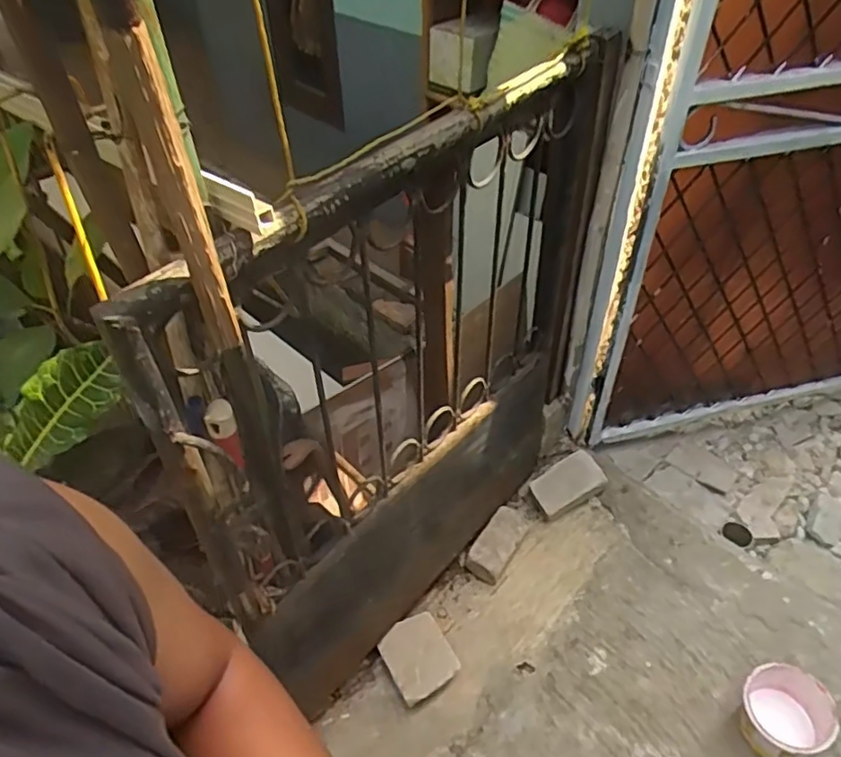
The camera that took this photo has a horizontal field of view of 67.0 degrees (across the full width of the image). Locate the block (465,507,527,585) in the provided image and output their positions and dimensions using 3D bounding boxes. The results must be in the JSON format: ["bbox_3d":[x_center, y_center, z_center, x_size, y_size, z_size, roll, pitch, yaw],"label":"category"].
[{"bbox_3d":[0.209,0.436,1.701,0.101,0.061,0.212,24,64,25],"label":"block"}]

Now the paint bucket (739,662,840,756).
[{"bbox_3d":[0.758,0.704,1.333,0.177,0.120,0.164,-1,44,1],"label":"paint bucket"}]

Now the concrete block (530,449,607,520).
[{"bbox_3d":[0.418,0.303,1.807,0.205,0.051,0.136,-24,48,-21],"label":"concrete block"}]

